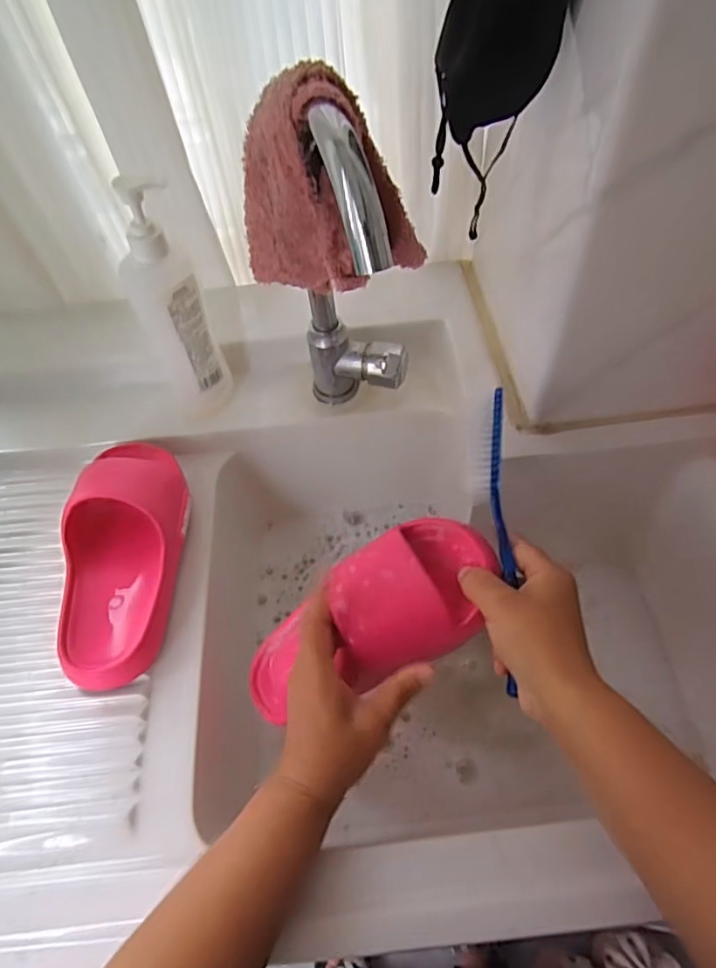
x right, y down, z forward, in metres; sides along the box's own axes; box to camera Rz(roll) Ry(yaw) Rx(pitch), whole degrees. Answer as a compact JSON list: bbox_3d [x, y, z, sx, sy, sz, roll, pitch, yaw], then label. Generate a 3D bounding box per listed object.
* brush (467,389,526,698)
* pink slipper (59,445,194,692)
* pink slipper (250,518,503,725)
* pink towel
[{"bbox_3d":[0.100,0.031,0.425,0.032,0.013,0.223,-3,70,3],"label":"brush"},{"bbox_3d":[-0.206,0.052,0.512,0.093,0.056,0.239,-7,56,0],"label":"pink slipper"},{"bbox_3d":[-0.009,0.105,0.443,0.229,0.057,0.095,-36,53,23],"label":"pink slipper"},{"bbox_3d":[-0.029,-0.192,0.391,0.127,0.137,0.082,8,58,10],"label":"pink towel"}]

